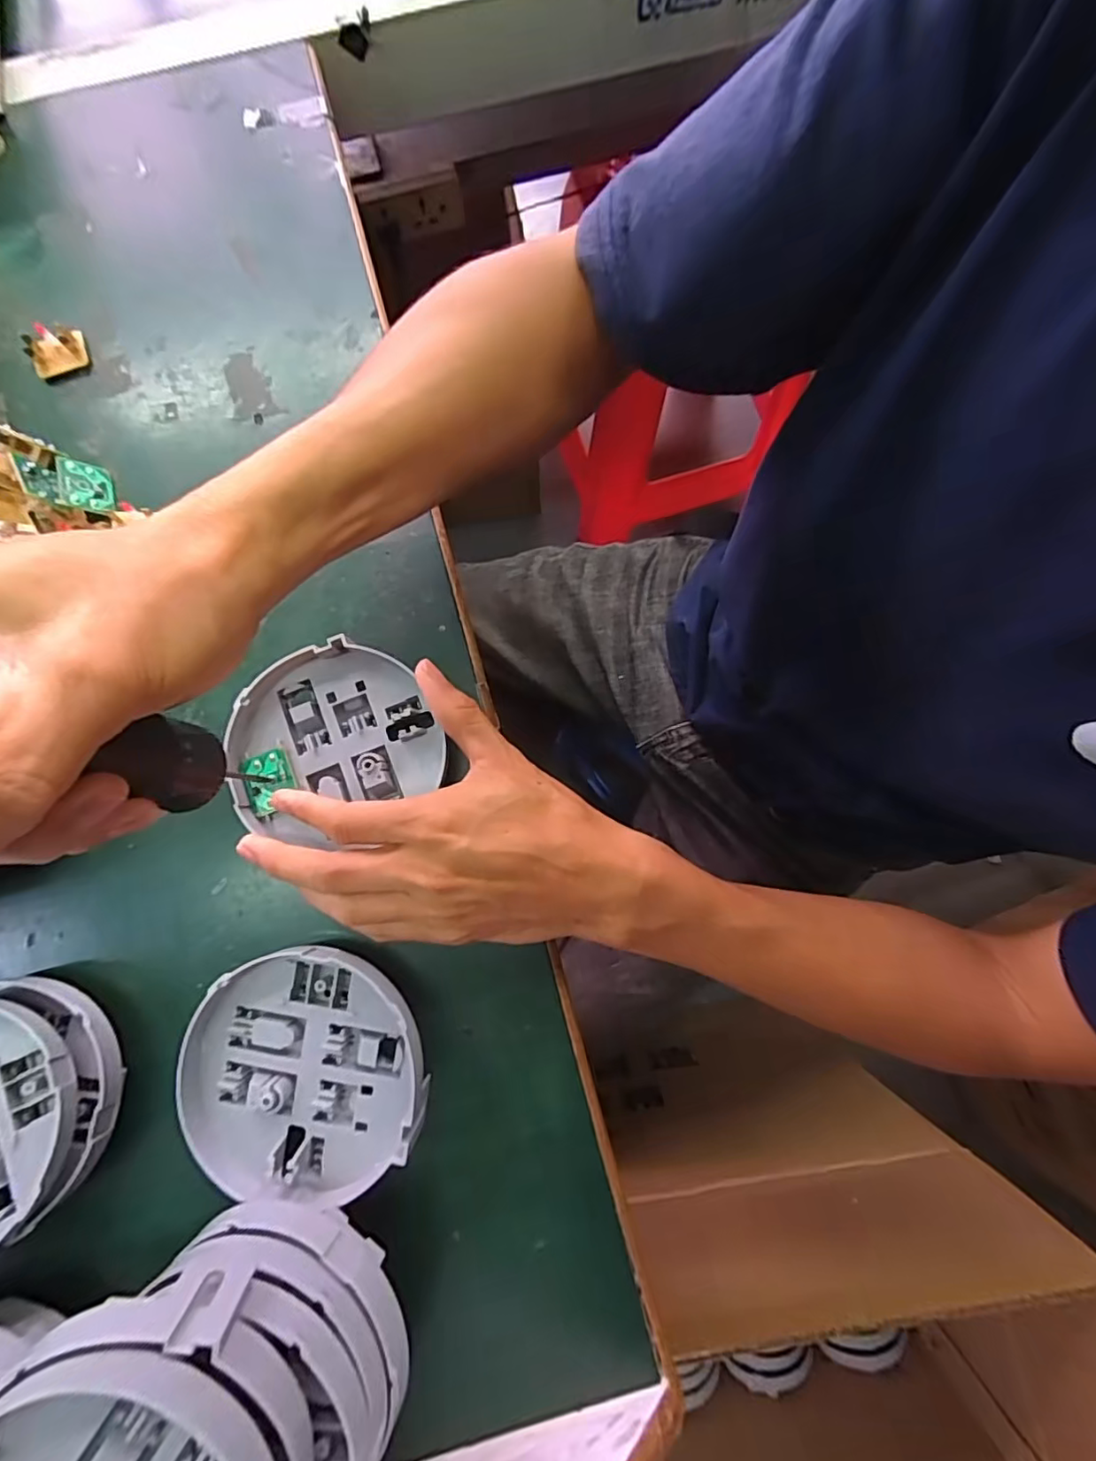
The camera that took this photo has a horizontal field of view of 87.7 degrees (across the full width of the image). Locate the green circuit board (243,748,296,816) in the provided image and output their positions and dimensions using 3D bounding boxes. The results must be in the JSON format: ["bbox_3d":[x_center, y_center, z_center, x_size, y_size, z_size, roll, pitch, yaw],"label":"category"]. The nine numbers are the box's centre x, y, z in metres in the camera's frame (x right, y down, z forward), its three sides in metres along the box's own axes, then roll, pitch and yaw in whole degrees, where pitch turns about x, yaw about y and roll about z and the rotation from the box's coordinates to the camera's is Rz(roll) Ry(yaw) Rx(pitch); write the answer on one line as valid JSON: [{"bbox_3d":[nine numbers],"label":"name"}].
[{"bbox_3d":[-0.137,0.025,0.281,0.022,0.004,0.029,-21,80,-3],"label":"green circuit board"}]

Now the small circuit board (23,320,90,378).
[{"bbox_3d":[-0.292,-0.227,0.339,0.031,0.004,0.025,-21,112,-11],"label":"small circuit board"}]

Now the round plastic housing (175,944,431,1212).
[{"bbox_3d":[-0.108,0.150,0.251,0.107,0.021,0.102,0,80,1],"label":"round plastic housing"}]

